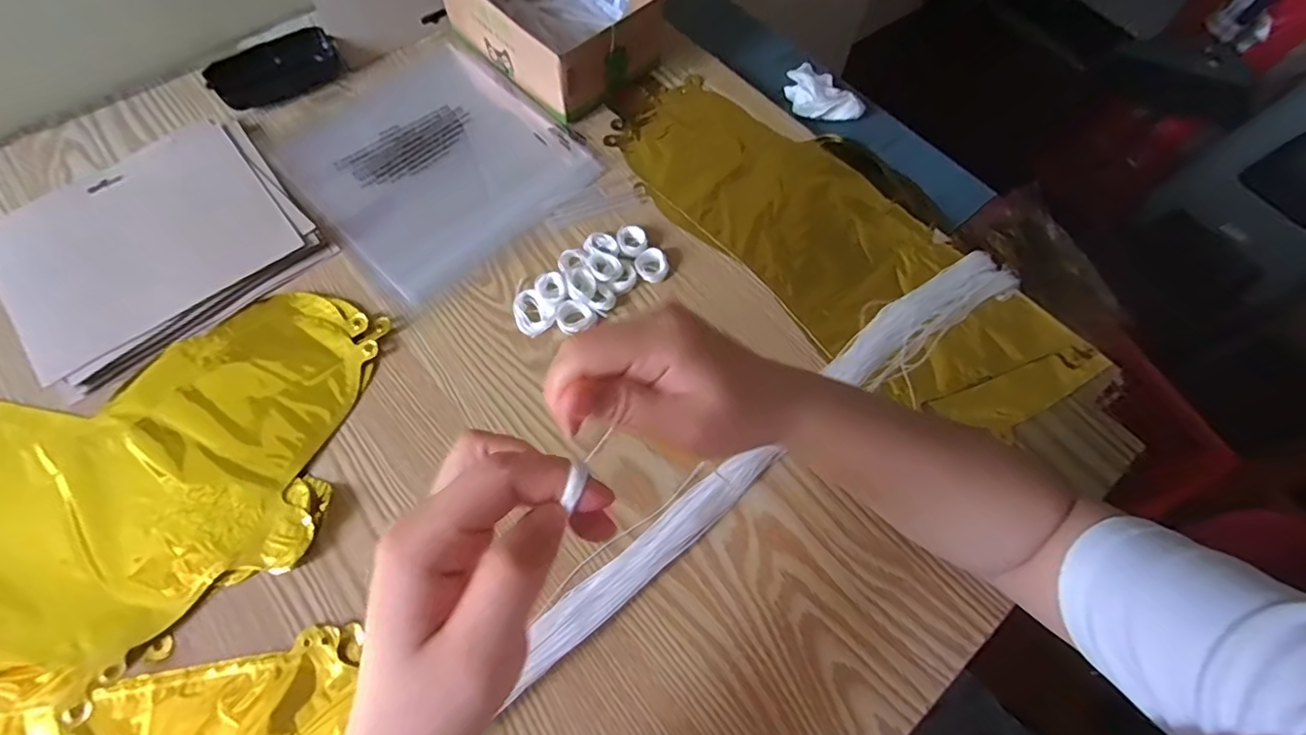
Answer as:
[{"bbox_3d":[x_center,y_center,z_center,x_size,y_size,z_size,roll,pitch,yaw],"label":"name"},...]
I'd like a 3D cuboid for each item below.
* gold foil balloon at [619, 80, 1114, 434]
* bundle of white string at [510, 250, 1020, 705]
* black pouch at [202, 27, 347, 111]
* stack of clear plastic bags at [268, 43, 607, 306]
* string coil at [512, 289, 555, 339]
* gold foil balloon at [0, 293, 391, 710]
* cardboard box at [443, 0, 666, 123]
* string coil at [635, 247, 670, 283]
[{"bbox_3d":[0.151,-0.113,0.474,0.163,0.017,0.406,-37,73,-17],"label":"gold foil balloon"},{"bbox_3d":[-0.037,0.143,0.355,0.815,0.020,0.045,-36,73,-16],"label":"bundle of white string"},{"bbox_3d":[-0.349,-0.277,0.539,0.051,0.027,0.112,42,71,16],"label":"black pouch"},{"bbox_3d":[-0.189,-0.185,0.510,0.225,0.013,0.212,41,71,16],"label":"stack of clear plastic bags"},{"bbox_3d":[-0.093,-0.042,0.440,0.027,0.009,0.038,-35,71,-15],"label":"string coil"},{"bbox_3d":[-0.414,0.080,0.367,0.439,0.013,0.234,-9,66,-5],"label":"gold foil balloon"},{"bbox_3d":[-0.094,-0.331,0.540,0.130,0.072,0.189,-40,72,-17],"label":"cardboard box"},{"bbox_3d":[0.000,-0.081,0.461,0.027,0.009,0.027,0,65,-1],"label":"string coil"}]

